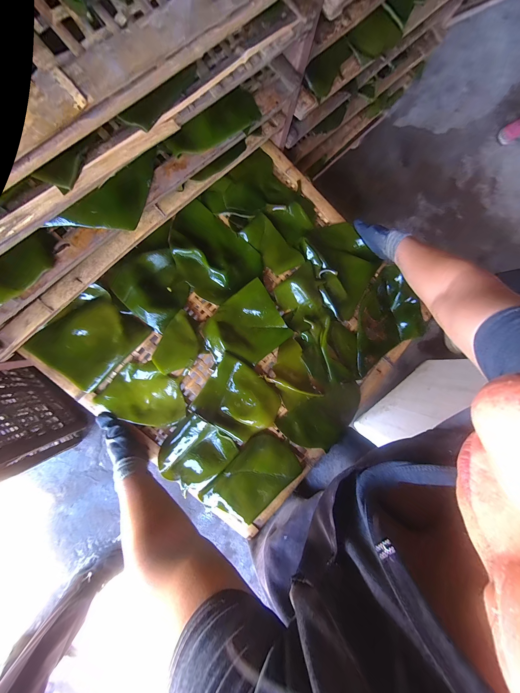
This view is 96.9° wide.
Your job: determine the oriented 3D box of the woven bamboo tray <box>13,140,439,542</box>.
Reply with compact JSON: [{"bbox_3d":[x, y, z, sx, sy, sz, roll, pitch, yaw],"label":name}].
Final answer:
[{"bbox_3d":[-0.007,-0.042,0.567,0.672,0.064,0.764,45,81,-6],"label":"woven bamboo tray"}]

